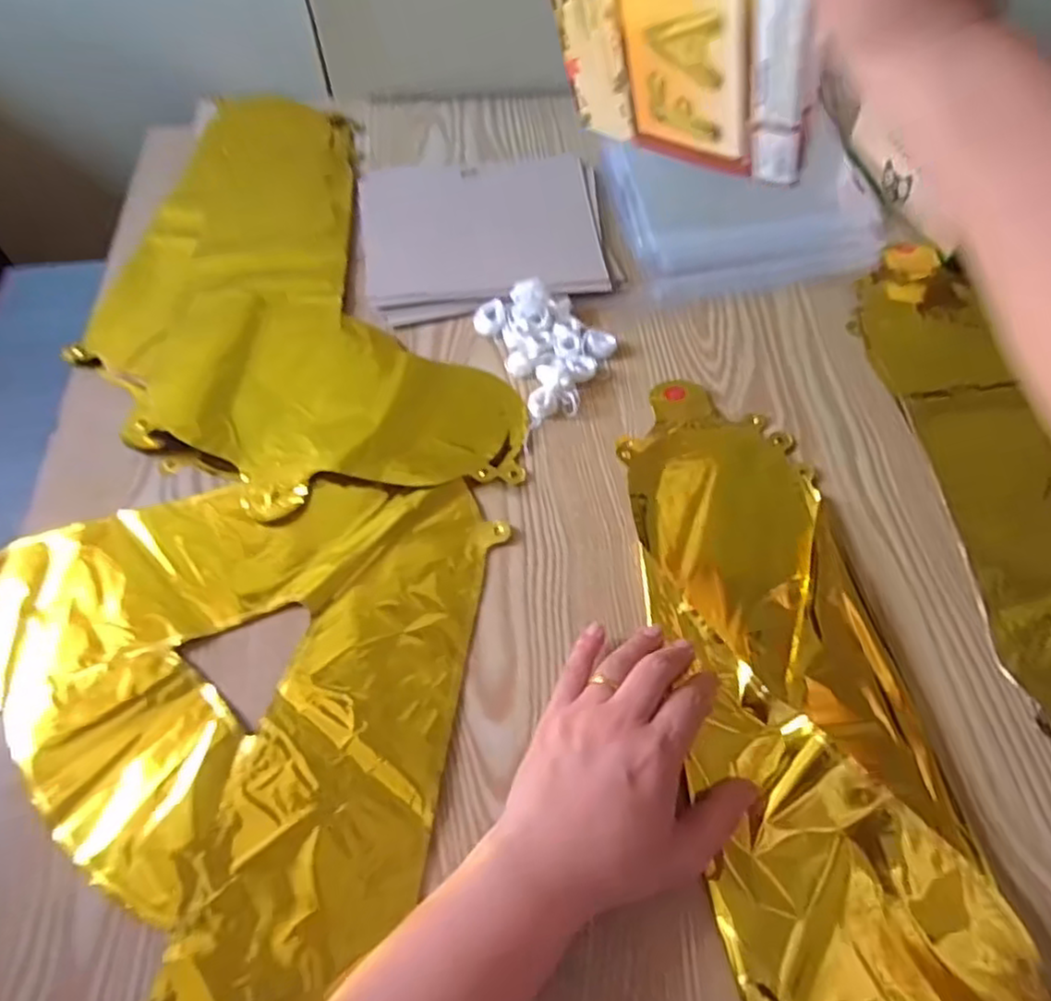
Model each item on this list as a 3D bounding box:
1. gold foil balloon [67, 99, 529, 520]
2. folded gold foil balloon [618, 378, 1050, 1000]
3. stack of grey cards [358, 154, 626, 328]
[{"bbox_3d":[-0.206,-0.175,0.552,0.246,0.021,0.479,-22,60,-13],"label":"gold foil balloon"},{"bbox_3d":[0.147,0.104,0.381,0.131,0.019,0.422,-7,58,-4],"label":"folded gold foil balloon"},{"bbox_3d":[-0.035,-0.233,0.592,0.202,0.009,0.194,-8,58,-4],"label":"stack of grey cards"}]

